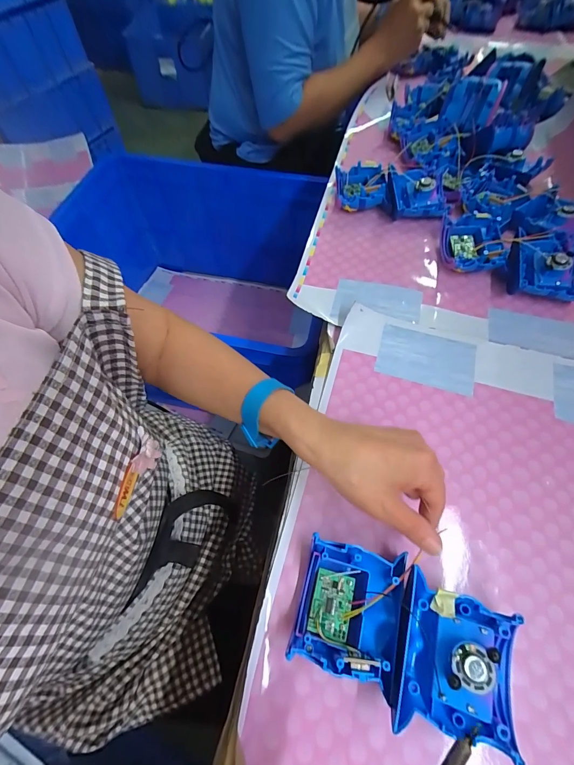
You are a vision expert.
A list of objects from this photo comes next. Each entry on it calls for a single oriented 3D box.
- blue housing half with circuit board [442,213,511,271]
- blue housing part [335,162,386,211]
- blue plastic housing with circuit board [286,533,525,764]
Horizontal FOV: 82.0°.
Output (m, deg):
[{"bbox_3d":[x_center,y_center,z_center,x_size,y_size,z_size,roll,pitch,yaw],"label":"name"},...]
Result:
[{"bbox_3d":[0.245,-0.177,0.441,0.078,0.040,0.085,5,61,4],"label":"blue housing half with circuit board"},{"bbox_3d":[0.111,-0.296,0.508,0.070,0.036,0.088,2,61,2],"label":"blue housing part"},{"bbox_3d":[0.084,0.182,0.242,0.151,0.029,0.089,14,62,9],"label":"blue plastic housing with circuit board"}]

